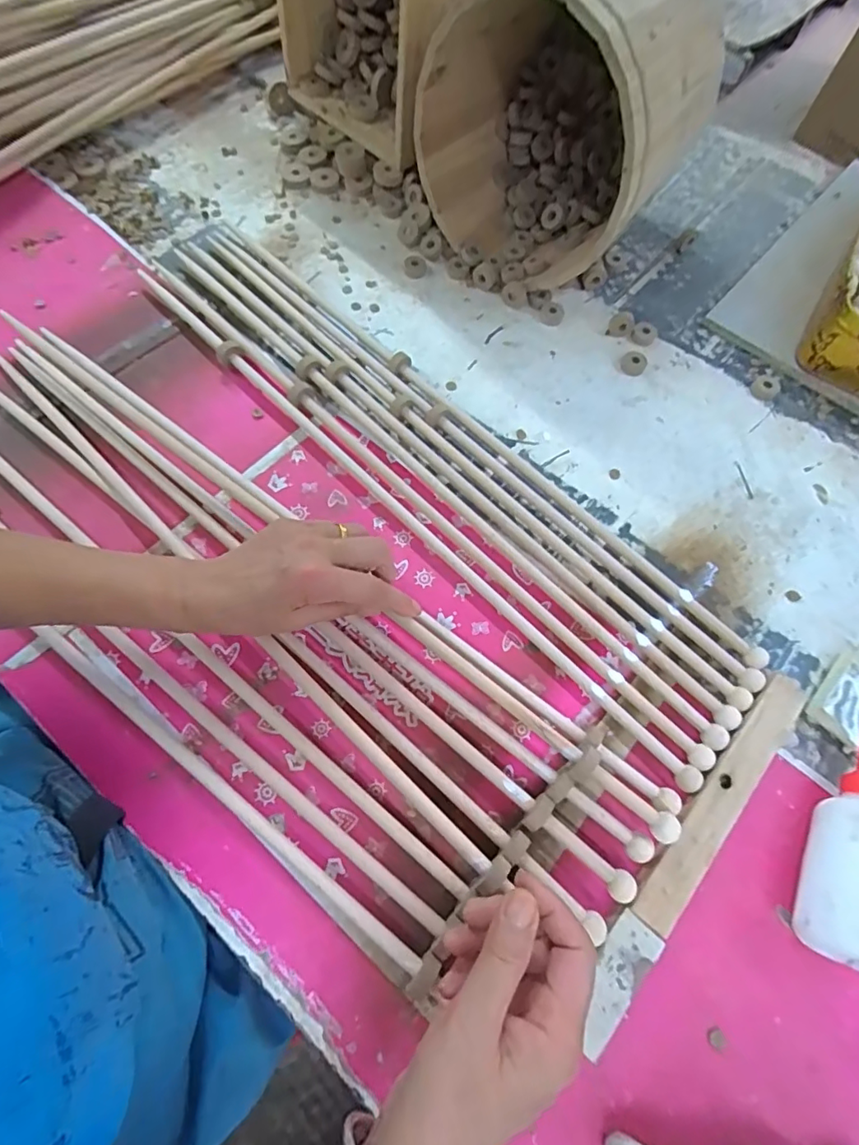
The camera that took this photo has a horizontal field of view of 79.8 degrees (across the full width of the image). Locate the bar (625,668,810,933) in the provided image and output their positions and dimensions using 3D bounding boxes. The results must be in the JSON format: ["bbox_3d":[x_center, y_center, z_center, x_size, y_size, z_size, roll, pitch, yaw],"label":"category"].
[{"bbox_3d":[0.210,0.159,0.372,0.030,0.021,0.205,40,72,13],"label":"bar"}]

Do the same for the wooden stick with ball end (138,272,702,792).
[{"bbox_3d":[-0.043,-0.075,0.461,0.019,0.020,0.684,-42,75,-17],"label":"wooden stick with ball end"}]

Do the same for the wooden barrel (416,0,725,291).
[{"bbox_3d":[0.137,-0.454,0.518,0.228,0.225,0.226,33,70,11],"label":"wooden barrel"}]

